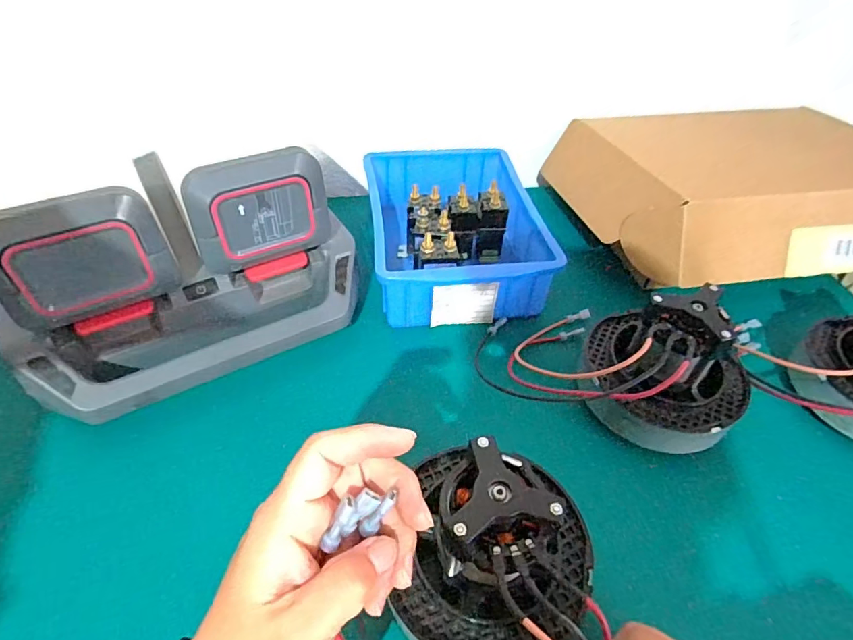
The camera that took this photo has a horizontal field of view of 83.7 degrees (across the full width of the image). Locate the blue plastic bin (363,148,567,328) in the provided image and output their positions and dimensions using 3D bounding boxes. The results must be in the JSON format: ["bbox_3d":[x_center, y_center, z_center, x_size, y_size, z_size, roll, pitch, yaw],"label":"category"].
[{"bbox_3d":[0.026,-0.104,0.529,0.166,0.078,0.229,-4,45,-6],"label":"blue plastic bin"}]

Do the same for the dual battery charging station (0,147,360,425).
[{"bbox_3d":[-0.180,-0.029,0.383,0.272,0.150,0.080,-23,50,-23],"label":"dual battery charging station"}]

